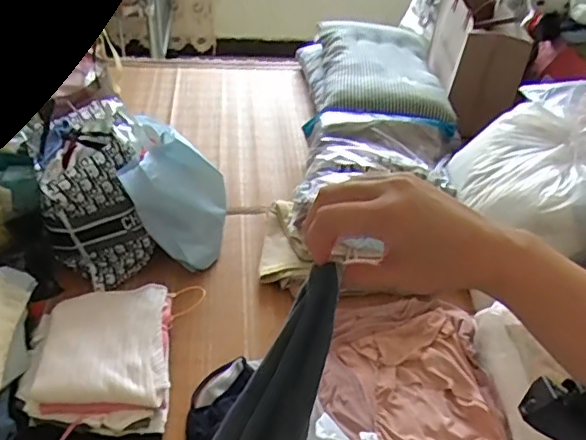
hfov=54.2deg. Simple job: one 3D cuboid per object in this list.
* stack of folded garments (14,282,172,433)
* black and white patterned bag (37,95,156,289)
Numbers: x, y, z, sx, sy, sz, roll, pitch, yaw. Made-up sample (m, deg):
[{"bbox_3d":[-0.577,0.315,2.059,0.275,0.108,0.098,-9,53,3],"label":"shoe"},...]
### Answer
[{"bbox_3d":[-0.367,0.259,1.097,0.258,0.100,0.309,-2,41,-8],"label":"stack of folded garments"},{"bbox_3d":[-0.449,-0.058,1.336,0.233,0.326,0.310,-4,41,-11],"label":"black and white patterned bag"}]

